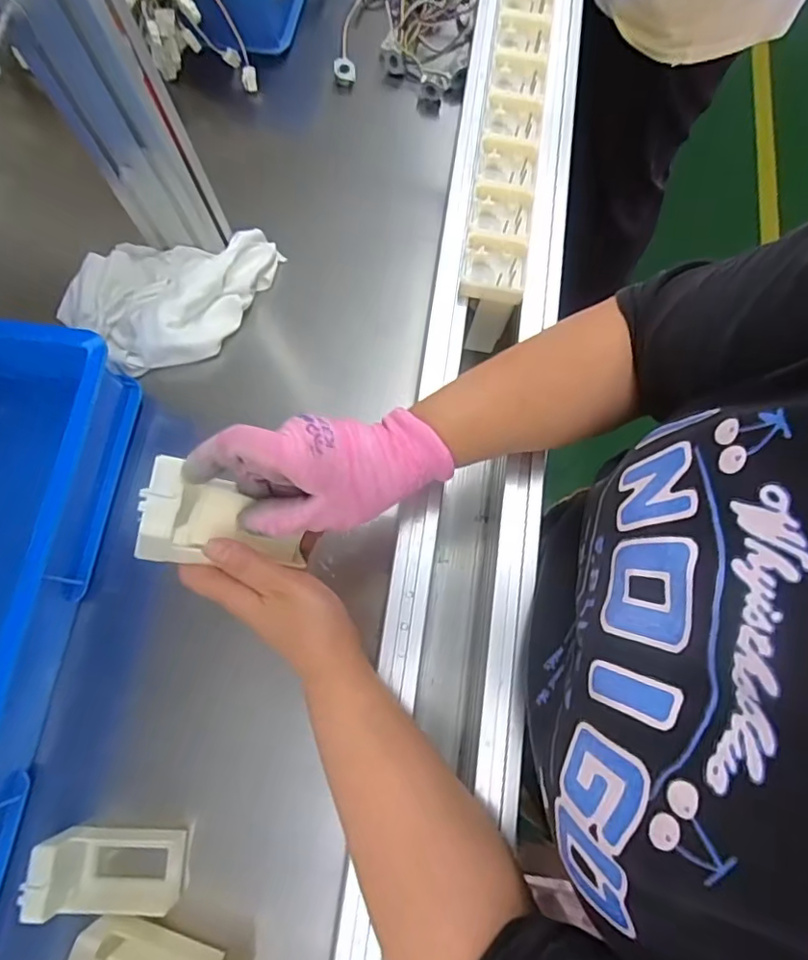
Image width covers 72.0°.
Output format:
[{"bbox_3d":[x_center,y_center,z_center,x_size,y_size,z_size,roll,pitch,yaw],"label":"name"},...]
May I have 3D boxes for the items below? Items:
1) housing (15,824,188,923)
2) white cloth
[{"bbox_3d":[-0.230,0.306,0.434,0.096,0.056,0.056,0,73,2],"label":"housing"},{"bbox_3d":[-0.244,-0.195,0.591,0.232,0.040,0.137,-17,73,-3],"label":"white cloth"}]

